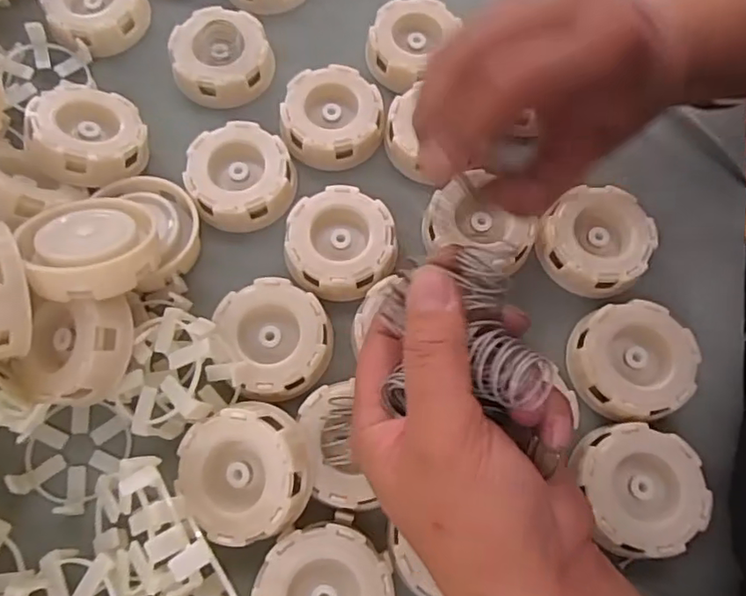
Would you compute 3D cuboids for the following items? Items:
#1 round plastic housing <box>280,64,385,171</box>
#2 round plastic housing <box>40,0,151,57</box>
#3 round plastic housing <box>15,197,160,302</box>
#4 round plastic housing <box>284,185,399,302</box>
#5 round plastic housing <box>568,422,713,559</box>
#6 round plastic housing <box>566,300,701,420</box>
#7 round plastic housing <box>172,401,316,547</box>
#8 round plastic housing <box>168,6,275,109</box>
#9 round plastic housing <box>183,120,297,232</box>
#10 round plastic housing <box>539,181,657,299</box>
[{"bbox_3d":[-0.025,-0.110,0.352,0.060,0.022,0.058,0,71,-1],"label":"round plastic housing"},{"bbox_3d":[-0.181,-0.191,0.377,0.060,0.022,0.057,0,71,-1],"label":"round plastic housing"},{"bbox_3d":[-0.135,-0.025,0.279,0.058,0.020,0.058,-13,42,-20],"label":"round plastic housing"},{"bbox_3d":[-0.018,-0.031,0.326,0.059,0.020,0.060,0,71,-1],"label":"round plastic housing"},{"bbox_3d":[0.131,0.094,0.288,0.058,0.025,0.059,0,71,-1],"label":"round plastic housing"},{"bbox_3d":[0.136,0.034,0.308,0.060,0.025,0.059,0,71,-1],"label":"round plastic housing"},{"bbox_3d":[-0.059,0.081,0.269,0.061,0.019,0.061,-2,79,9],"label":"round plastic housing"},{"bbox_3d":[-0.096,-0.153,0.363,0.060,0.027,0.057,0,71,-1],"label":"round plastic housing"},{"bbox_3d":[-0.077,-0.071,0.335,0.058,0.021,0.059,0,71,-1],"label":"round plastic housing"},{"bbox_3d":[0.126,-0.031,0.330,0.062,0.024,0.057,0,71,-1],"label":"round plastic housing"}]

